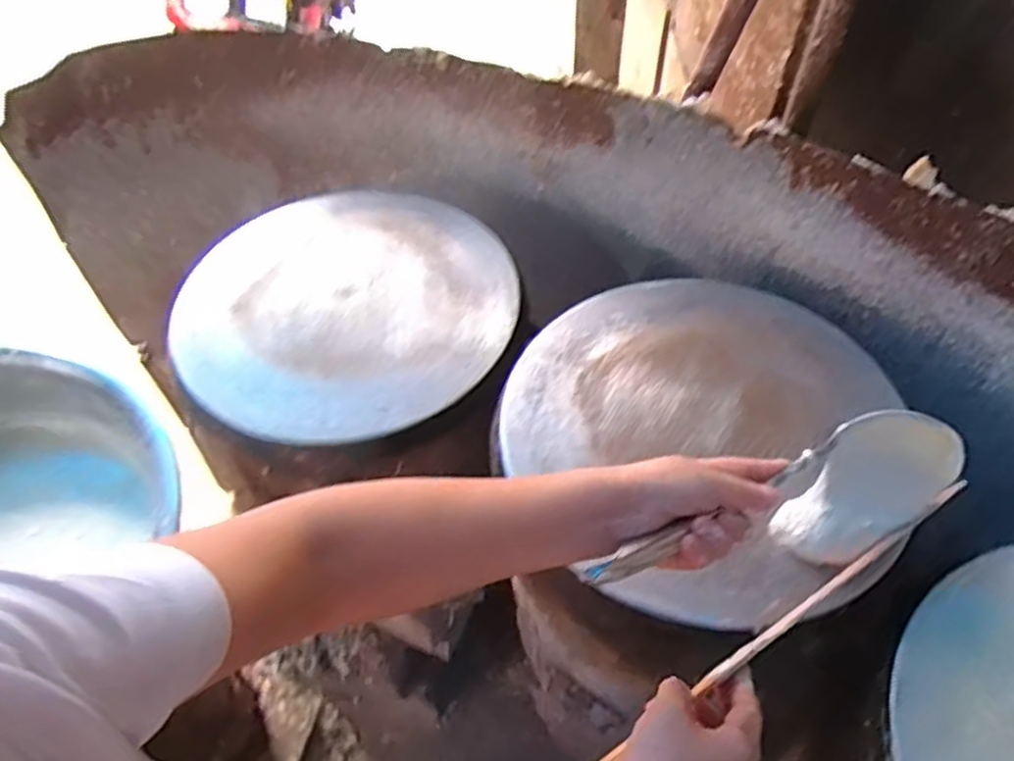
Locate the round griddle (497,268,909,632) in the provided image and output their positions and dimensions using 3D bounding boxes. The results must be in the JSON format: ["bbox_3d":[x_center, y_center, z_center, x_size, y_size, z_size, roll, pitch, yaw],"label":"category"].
[{"bbox_3d":[0.176,0.032,0.664,0.342,0.022,0.368,21,57,18],"label":"round griddle"}]

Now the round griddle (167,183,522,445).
[{"bbox_3d":[-0.186,-0.103,0.801,0.361,0.033,0.396,-17,54,-9],"label":"round griddle"}]

